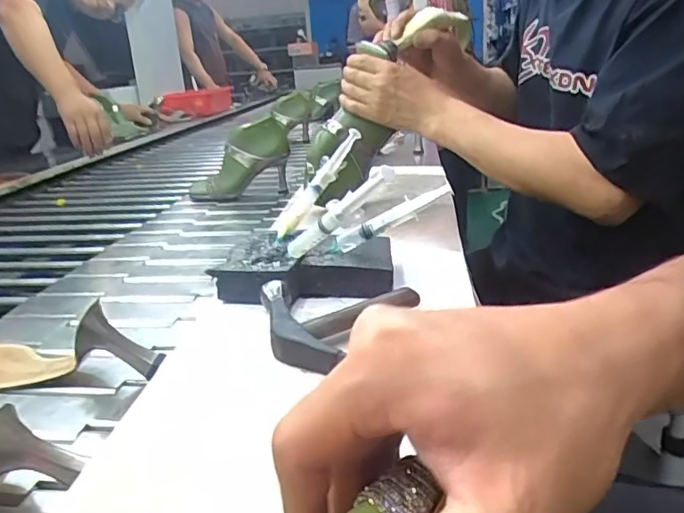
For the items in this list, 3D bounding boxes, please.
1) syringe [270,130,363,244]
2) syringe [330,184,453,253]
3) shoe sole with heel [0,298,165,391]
[{"bbox_3d":[-0.028,-0.084,0.629,0.025,0.020,0.160,19,66,47],"label":"syringe"},{"bbox_3d":[0.045,-0.036,0.536,0.128,0.020,0.012,-27,15,14],"label":"syringe"},{"bbox_3d":[-0.296,0.084,0.521,0.247,0.068,0.079,7,23,21],"label":"shoe sole with heel"}]

